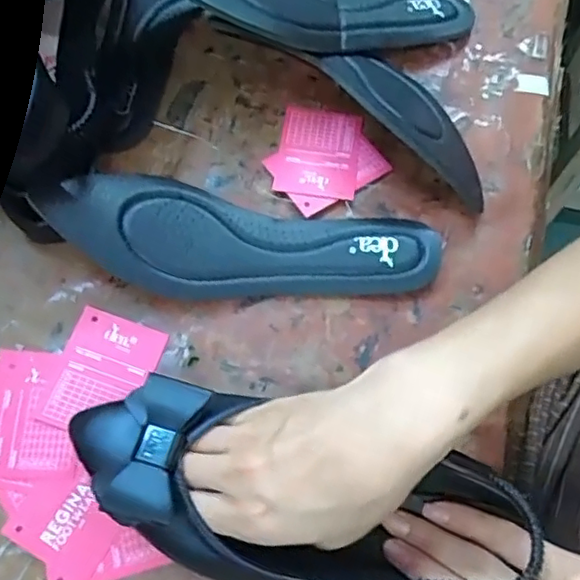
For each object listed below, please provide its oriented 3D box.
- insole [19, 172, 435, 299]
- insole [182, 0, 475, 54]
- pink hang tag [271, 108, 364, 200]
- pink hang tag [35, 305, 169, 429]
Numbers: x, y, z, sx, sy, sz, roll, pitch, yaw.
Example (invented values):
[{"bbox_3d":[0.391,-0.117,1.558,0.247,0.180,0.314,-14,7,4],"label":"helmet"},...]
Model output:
[{"bbox_3d":[-0.028,-0.030,0.383,0.245,0.040,0.076,9,68,3],"label":"insole"},{"bbox_3d":[0.022,-0.199,0.423,0.246,0.021,0.074,-5,66,-27],"label":"insole"},{"bbox_3d":[0.021,-0.098,0.429,0.055,0.004,0.072,8,68,3],"label":"pink hang tag"},{"bbox_3d":[-0.113,0.049,0.367,0.055,0.004,0.072,16,69,6],"label":"pink hang tag"}]

